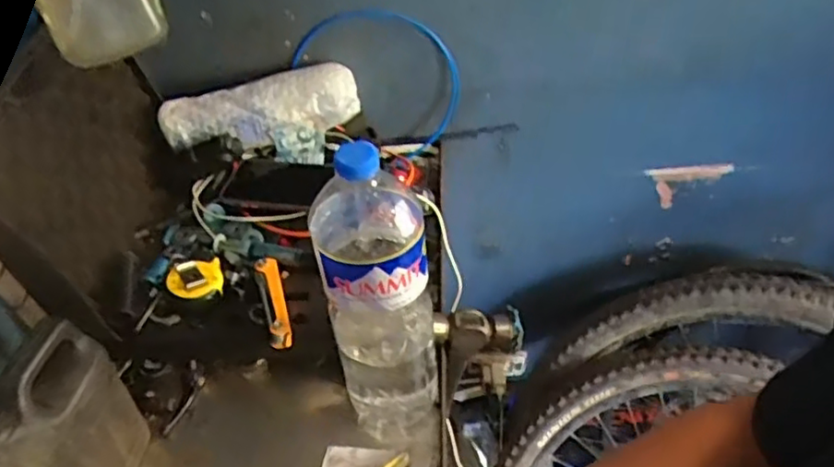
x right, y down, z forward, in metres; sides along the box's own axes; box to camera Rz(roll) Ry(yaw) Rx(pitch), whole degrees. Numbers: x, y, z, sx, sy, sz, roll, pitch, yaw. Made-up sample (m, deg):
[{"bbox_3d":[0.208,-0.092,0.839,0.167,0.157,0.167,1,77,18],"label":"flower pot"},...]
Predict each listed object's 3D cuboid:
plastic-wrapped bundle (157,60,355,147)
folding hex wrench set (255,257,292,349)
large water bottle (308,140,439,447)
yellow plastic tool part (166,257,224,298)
[{"bbox_3d":[-0.199,-0.156,0.847,0.248,0.079,0.063,-14,44,-10],"label":"plastic-wrapped bundle"},{"bbox_3d":[-0.150,0.068,0.681,0.023,0.026,0.108,-14,44,-11],"label":"folding hex wrench set"},{"bbox_3d":[-0.029,0.060,0.562,0.090,0.305,0.095,-8,44,-4],"label":"large water bottle"},{"bbox_3d":[-0.239,0.046,0.704,0.055,0.023,0.053,-18,45,-15],"label":"yellow plastic tool part"}]

